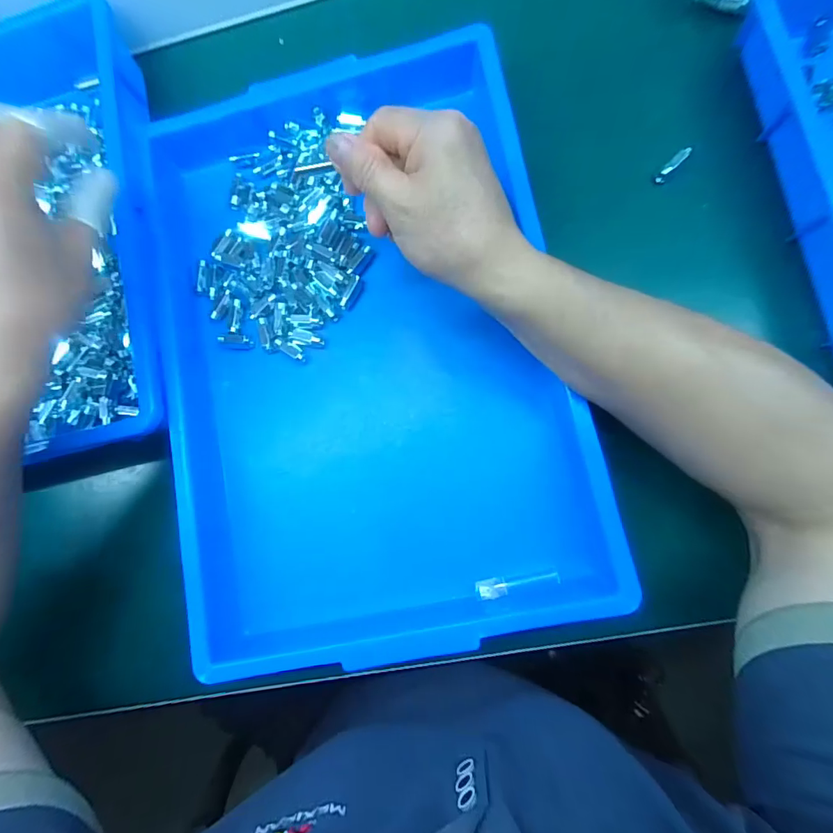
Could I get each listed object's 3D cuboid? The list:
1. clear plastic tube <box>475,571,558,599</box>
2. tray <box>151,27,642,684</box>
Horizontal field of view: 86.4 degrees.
[{"bbox_3d":[0.068,0.114,0.300,0.055,0.013,0.012,-17,81,4],"label":"clear plastic tube"},{"bbox_3d":[-0.041,-0.051,0.327,0.281,0.048,0.432,-12,84,5],"label":"tray"}]

